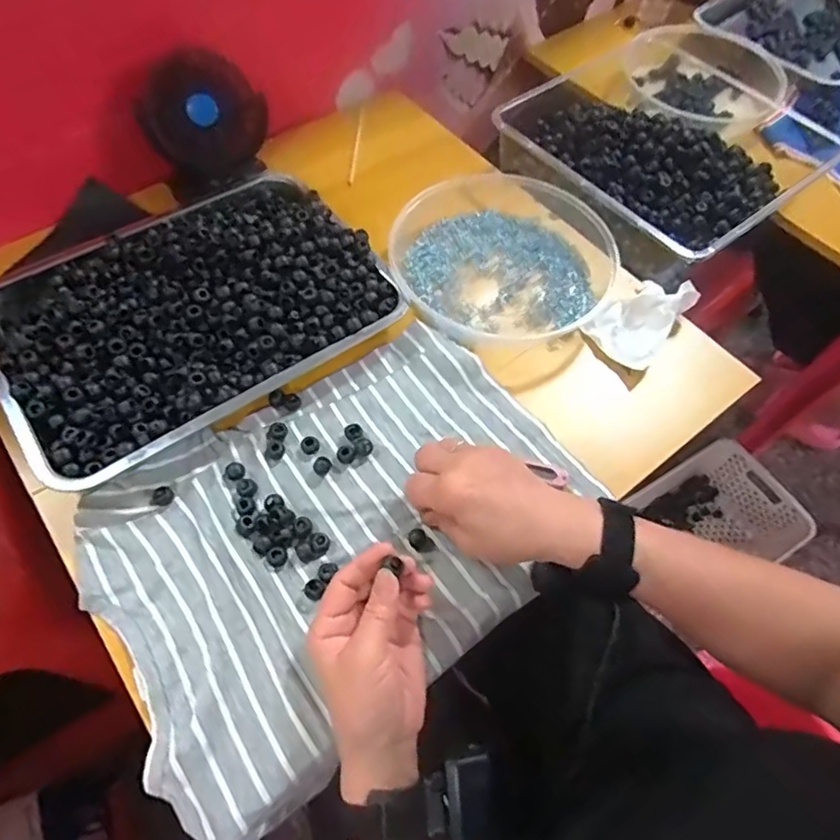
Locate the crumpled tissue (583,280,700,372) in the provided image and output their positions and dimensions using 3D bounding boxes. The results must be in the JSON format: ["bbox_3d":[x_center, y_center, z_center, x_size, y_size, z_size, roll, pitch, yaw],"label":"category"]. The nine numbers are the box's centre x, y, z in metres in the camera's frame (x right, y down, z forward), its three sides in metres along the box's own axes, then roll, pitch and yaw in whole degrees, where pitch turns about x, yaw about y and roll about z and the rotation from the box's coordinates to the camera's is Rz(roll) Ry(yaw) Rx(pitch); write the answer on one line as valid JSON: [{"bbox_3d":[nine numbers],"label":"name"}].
[{"bbox_3d":[0.221,-0.107,0.569,0.069,0.037,0.107,41,66,19],"label":"crumpled tissue"}]

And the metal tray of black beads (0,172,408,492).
[{"bbox_3d":[-0.212,-0.107,0.537,0.336,0.061,0.250,-34,67,-20],"label":"metal tray of black beads"}]

